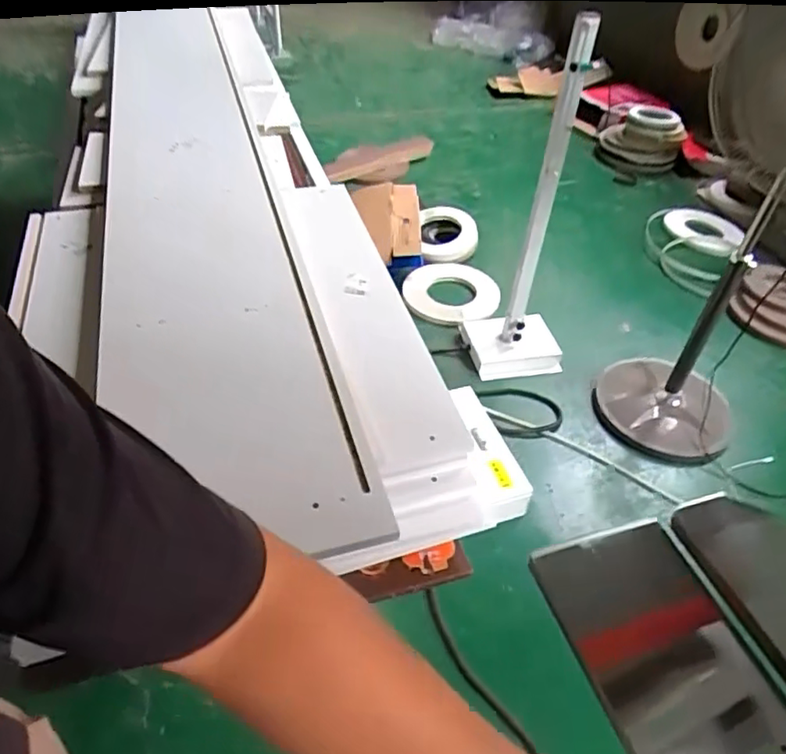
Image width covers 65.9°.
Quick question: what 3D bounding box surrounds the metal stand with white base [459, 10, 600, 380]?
[{"bbox_3d":[0.431,-0.475,1.864,0.305,1.052,0.307,-12,46,-15],"label":"metal stand with white base"}]

